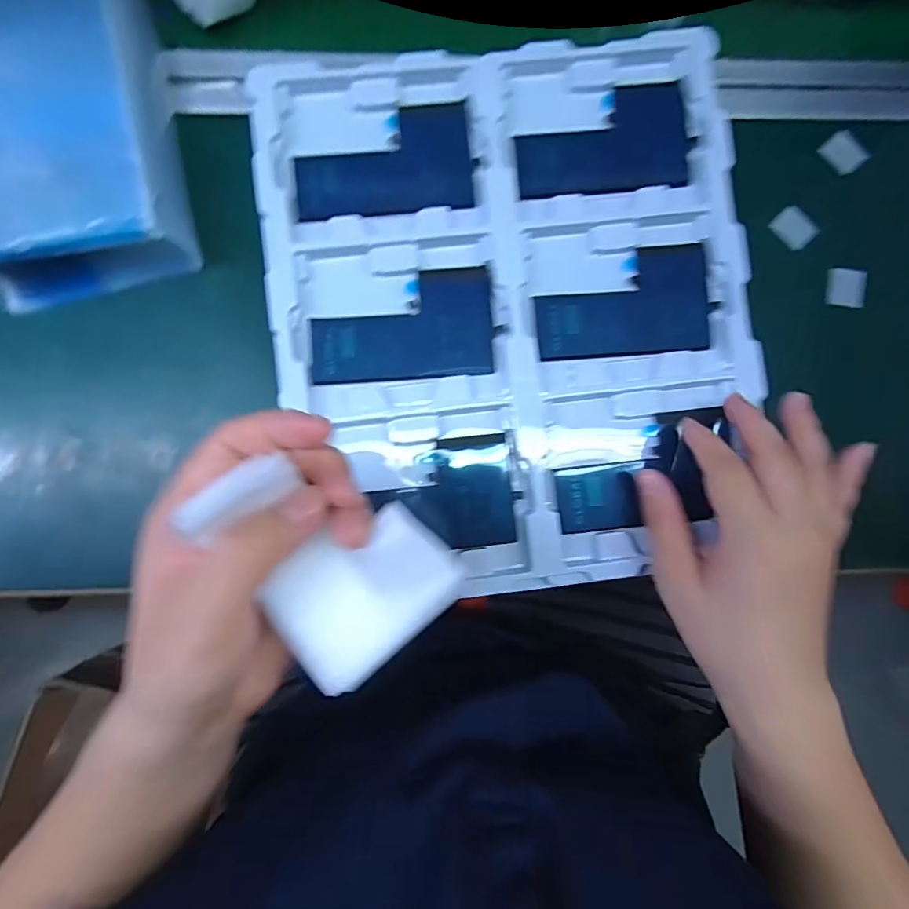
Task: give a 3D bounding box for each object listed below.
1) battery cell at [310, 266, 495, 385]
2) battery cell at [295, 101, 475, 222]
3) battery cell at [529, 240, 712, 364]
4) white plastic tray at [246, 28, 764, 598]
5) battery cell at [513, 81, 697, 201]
[{"bbox_3d":[-0.030,-0.077,0.291,0.107,0.007,0.063,-5,86,-2],"label":"battery cell"},{"bbox_3d":[-0.042,-0.176,0.295,0.106,0.008,0.063,-9,86,-2],"label":"battery cell"},{"bbox_3d":[0.102,-0.093,0.296,0.107,0.010,0.065,-5,86,-2],"label":"battery cell"},{"bbox_3d":[0.036,-0.086,0.291,0.275,0.016,0.317,-7,87,-1],"label":"white plastic tray"},{"bbox_3d":[0.091,-0.193,0.301,0.109,0.008,0.065,-8,86,-2],"label":"battery cell"}]

